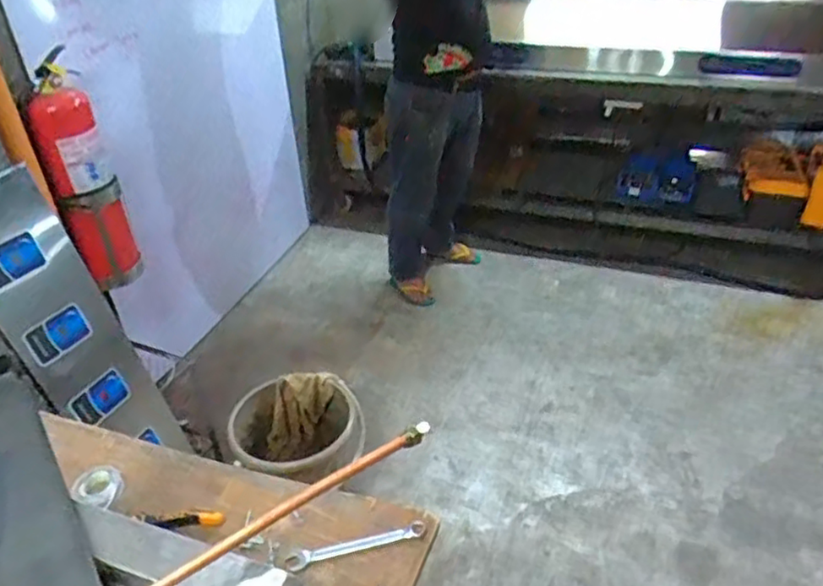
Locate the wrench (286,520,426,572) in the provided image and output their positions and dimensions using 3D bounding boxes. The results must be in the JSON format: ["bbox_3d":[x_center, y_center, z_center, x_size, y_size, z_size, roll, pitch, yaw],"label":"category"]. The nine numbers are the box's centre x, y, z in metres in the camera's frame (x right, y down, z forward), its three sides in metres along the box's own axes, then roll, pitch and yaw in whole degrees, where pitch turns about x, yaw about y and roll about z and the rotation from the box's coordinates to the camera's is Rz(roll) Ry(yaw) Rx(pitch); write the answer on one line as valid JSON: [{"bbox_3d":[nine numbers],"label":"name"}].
[{"bbox_3d":[-0.069,0.319,0.815,0.175,0.016,0.028,-11,35,-12],"label":"wrench"}]

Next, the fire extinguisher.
[{"bbox_3d":[-0.865,-0.286,1.717,0.146,0.593,0.170,-16,37,-18],"label":"fire extinguisher"}]

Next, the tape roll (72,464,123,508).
[{"bbox_3d":[-0.437,0.270,0.901,0.067,0.017,0.066,-2,34,1],"label":"tape roll"}]

